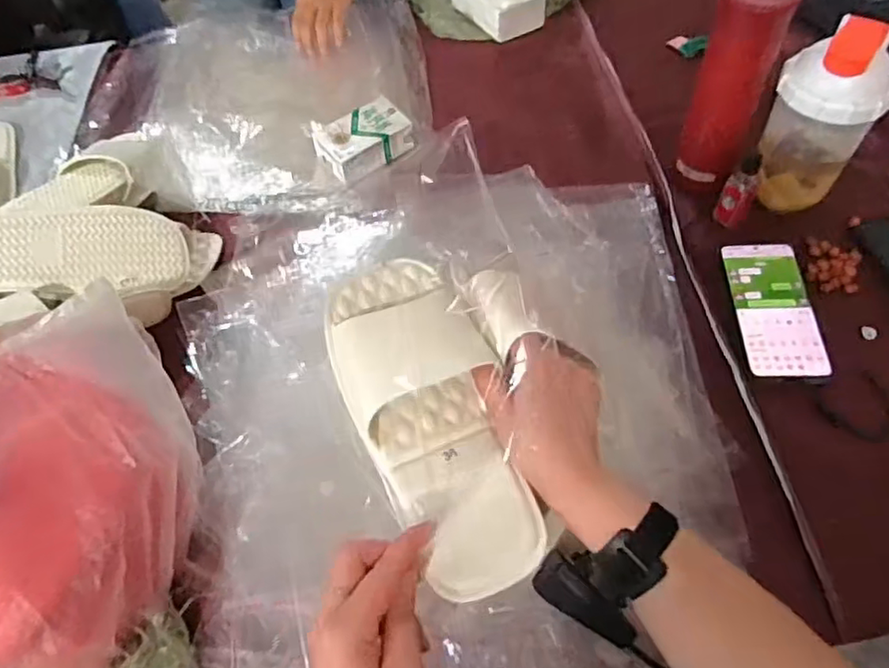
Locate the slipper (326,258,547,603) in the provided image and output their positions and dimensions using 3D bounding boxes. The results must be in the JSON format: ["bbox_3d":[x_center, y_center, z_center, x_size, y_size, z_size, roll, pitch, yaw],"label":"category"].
[{"bbox_3d":[-0.011,0.048,0.440,0.106,0.065,0.263,-19,67,-9],"label":"slipper"}]

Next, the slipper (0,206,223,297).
[{"bbox_3d":[-0.378,-0.079,0.642,0.262,0.061,0.104,-4,54,-25],"label":"slipper"}]

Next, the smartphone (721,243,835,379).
[{"bbox_3d":[0.330,-0.030,0.608,0.075,0.012,0.157,1,57,4],"label":"smartphone"}]

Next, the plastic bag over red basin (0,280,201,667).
[{"bbox_3d":[-0.348,0.138,0.459,0.281,0.142,0.282,-8,56,-2],"label":"plastic bag over red basin"}]

